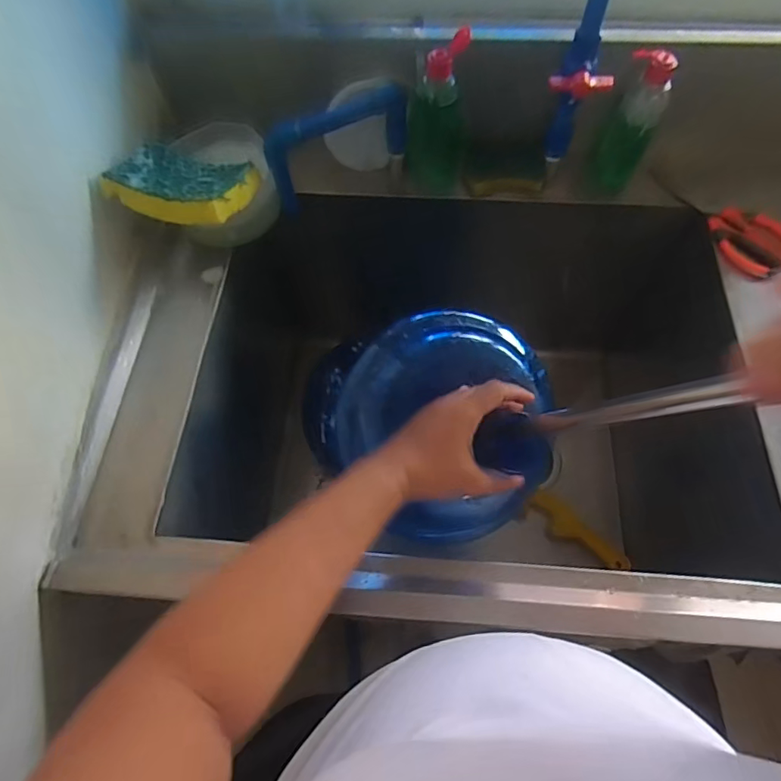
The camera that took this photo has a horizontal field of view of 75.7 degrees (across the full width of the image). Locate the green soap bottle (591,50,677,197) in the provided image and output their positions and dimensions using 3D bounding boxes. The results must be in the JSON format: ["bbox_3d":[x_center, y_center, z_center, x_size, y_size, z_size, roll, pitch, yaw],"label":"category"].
[{"bbox_3d":[0.286,-0.319,0.606,0.061,0.165,0.045,26,68,13],"label":"green soap bottle"}]

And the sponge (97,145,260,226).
[{"bbox_3d":[-0.230,-0.228,0.553,0.142,0.034,0.104,14,65,8],"label":"sponge"}]

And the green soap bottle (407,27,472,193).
[{"bbox_3d":[0.058,-0.330,0.616,0.072,0.170,0.045,7,65,5],"label":"green soap bottle"}]

